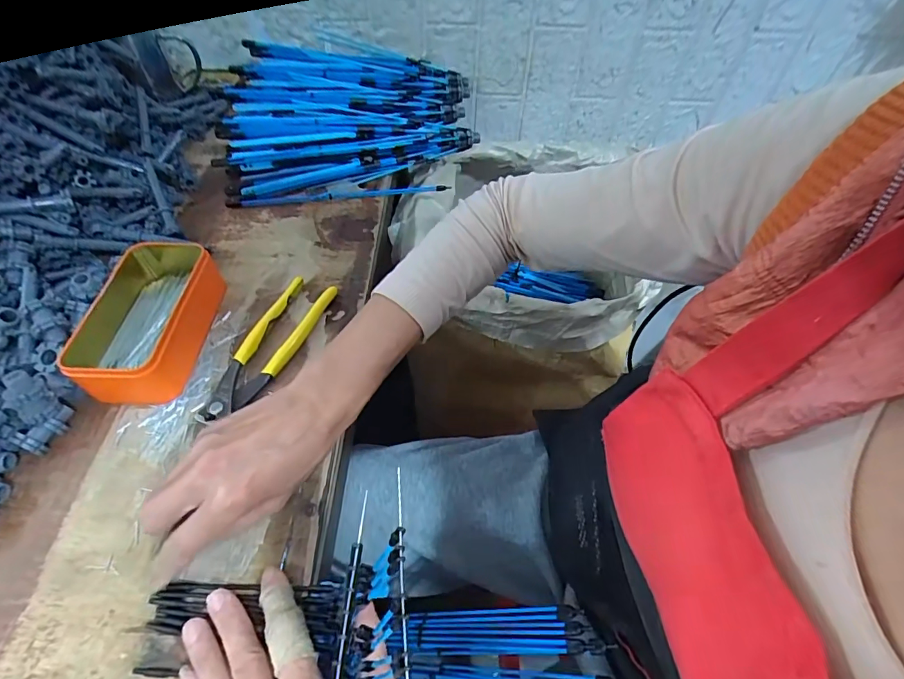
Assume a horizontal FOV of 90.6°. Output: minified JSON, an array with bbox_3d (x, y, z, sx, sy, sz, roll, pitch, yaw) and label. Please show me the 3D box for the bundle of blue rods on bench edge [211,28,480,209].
[{"bbox_3d":[-0.130,-0.287,0.576,0.315,0.080,0.259,-6,53,-5],"label":"bundle of blue rods on bench edge"}]

